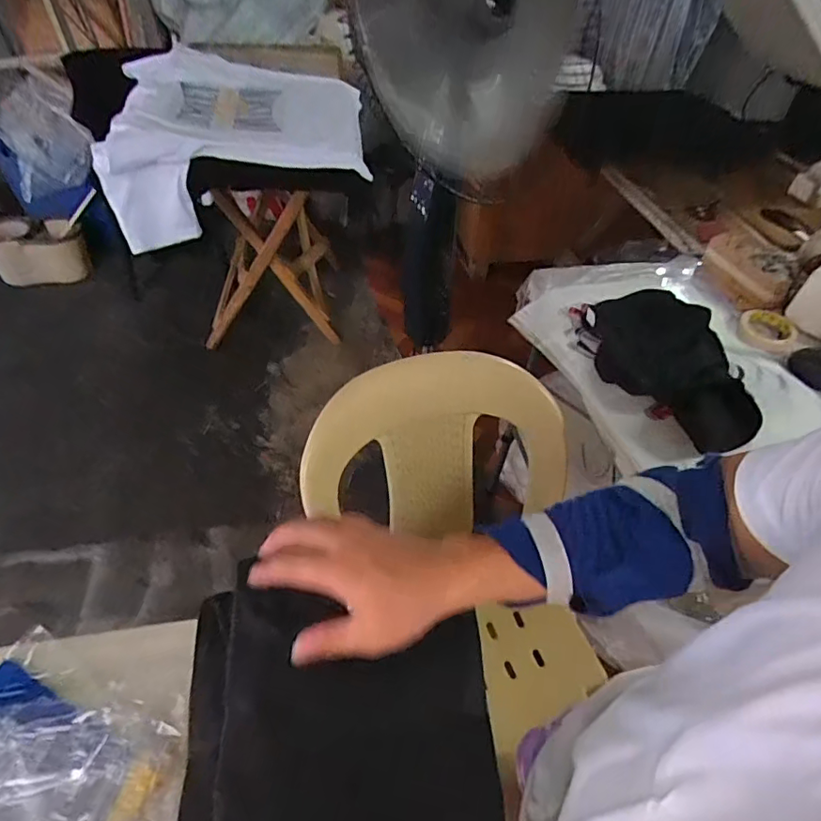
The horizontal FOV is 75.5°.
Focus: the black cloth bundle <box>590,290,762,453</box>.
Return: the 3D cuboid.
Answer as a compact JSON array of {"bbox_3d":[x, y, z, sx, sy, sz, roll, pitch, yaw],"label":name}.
[{"bbox_3d":[0.412,-0.105,0.899,0.189,0.070,0.400,-2,46,-5],"label":"black cloth bundle"}]

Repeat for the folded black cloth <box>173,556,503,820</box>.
[{"bbox_3d":[-0.058,0.285,0.427,0.242,0.064,0.278,-1,59,-9],"label":"folded black cloth"}]

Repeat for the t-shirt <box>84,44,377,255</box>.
[{"bbox_3d":[-0.511,-0.738,1.497,0.648,0.306,0.534,0,47,-5],"label":"t-shirt"}]

